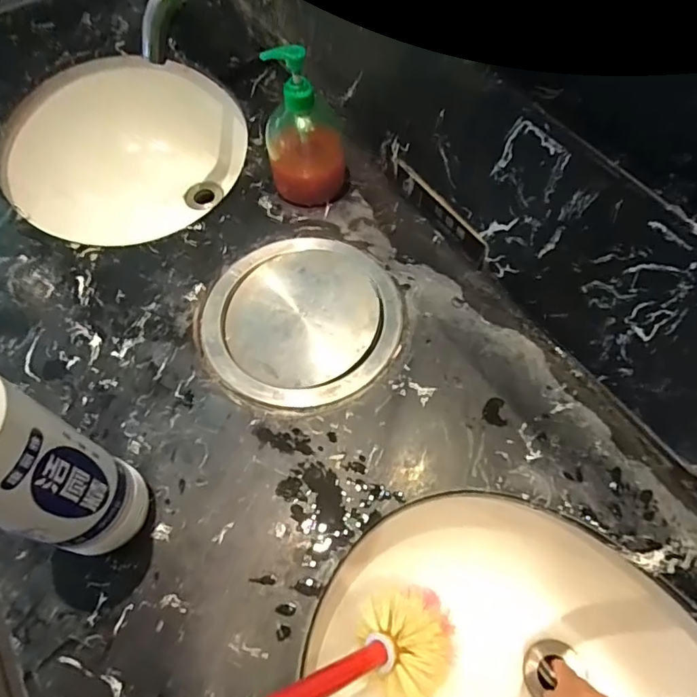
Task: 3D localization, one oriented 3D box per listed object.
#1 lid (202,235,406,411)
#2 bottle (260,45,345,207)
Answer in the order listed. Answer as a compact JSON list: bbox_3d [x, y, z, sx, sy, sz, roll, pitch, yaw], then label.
[{"bbox_3d":[-0.048,-0.034,0.542,0.199,0.007,0.191,-1,61,2],"label":"lid"},{"bbox_3d":[-0.049,-0.246,0.571,0.084,0.158,0.075,-11,61,-3],"label":"bottle"}]

